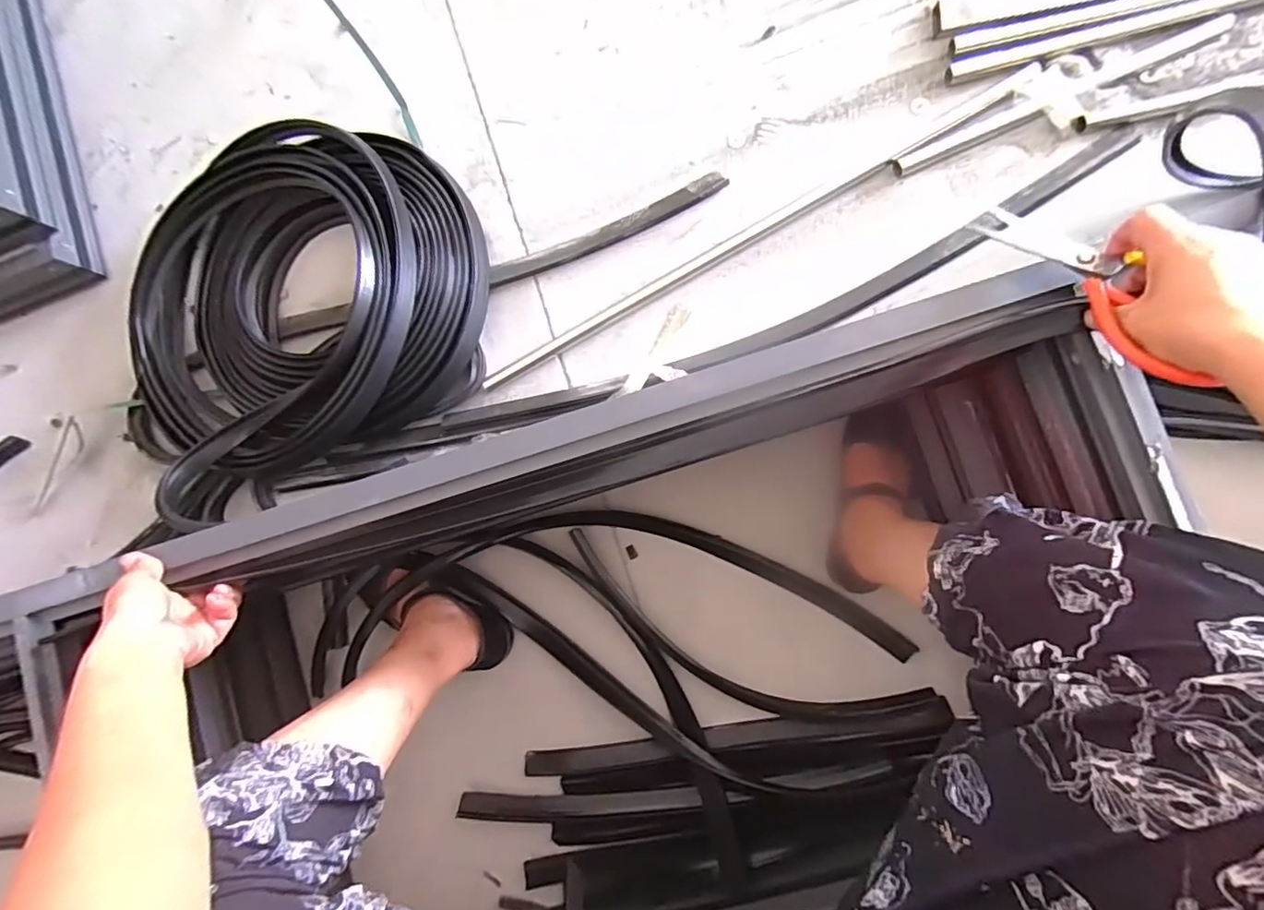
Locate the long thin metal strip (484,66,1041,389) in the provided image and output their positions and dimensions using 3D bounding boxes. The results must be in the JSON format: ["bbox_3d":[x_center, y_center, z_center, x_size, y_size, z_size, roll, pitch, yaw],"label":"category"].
[{"bbox_3d":[0.156,-0.296,0.761,0.798,0.021,0.028,-28,85,3],"label":"long thin metal strip"}]

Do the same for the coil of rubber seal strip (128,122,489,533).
[{"bbox_3d":[-0.484,-0.219,0.779,0.561,0.093,0.466,-24,85,4],"label":"coil of rubber seal strip"}]

